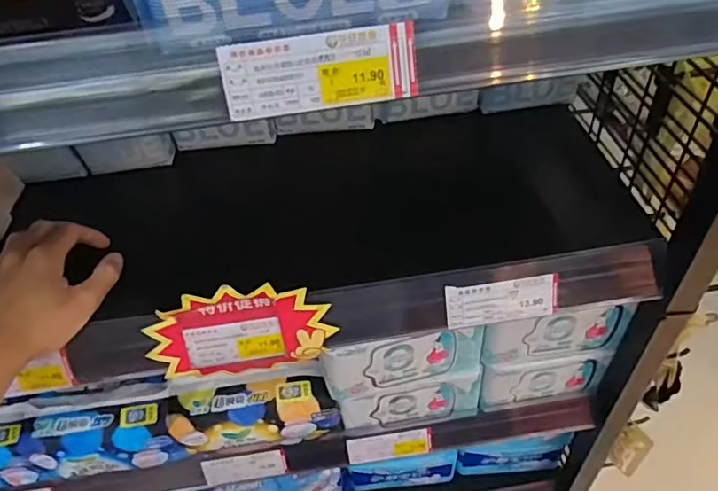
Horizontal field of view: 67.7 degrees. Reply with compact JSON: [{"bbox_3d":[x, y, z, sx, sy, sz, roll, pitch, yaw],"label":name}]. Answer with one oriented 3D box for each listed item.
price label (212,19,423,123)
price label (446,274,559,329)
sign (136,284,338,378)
[{"bbox_3d":[-0.021,-0.093,0.289,0.103,0.038,0.004,-9,24,-1],"label":"price label"},{"bbox_3d":[0.121,0.048,0.451,0.093,0.039,0.004,-7,22,-2],"label":"price label"},{"bbox_3d":[-0.096,0.070,0.435,0.141,0.084,0.014,-2,26,-5],"label":"sign"}]

